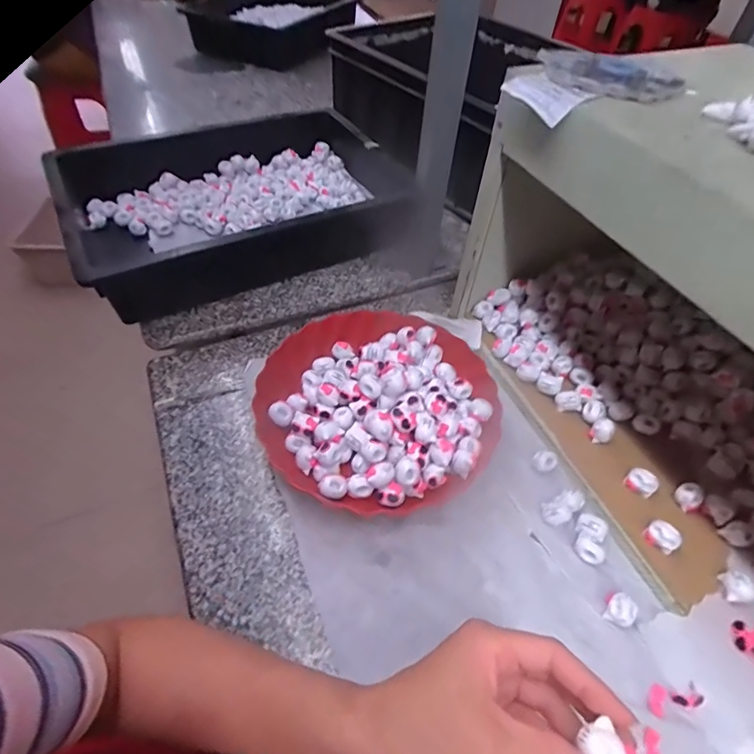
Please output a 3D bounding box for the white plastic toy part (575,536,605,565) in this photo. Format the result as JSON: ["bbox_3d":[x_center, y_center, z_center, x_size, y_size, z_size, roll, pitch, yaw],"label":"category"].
[{"bbox_3d":[0.191,0.158,0.400,0.025,0.015,0.017,31,55,19],"label":"white plastic toy part"}]

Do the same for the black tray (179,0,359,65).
[{"bbox_3d":[-0.258,-1.060,1.313,0.298,0.109,0.551,23,51,14],"label":"black tray"}]

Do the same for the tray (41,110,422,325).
[{"bbox_3d":[-0.210,-0.266,0.673,0.463,0.115,0.311,-30,59,-25],"label":"tray"}]

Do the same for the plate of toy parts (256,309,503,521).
[{"bbox_3d":[0.001,0.026,0.469,0.241,0.069,0.223,2,51,-3],"label":"plate of toy parts"}]

